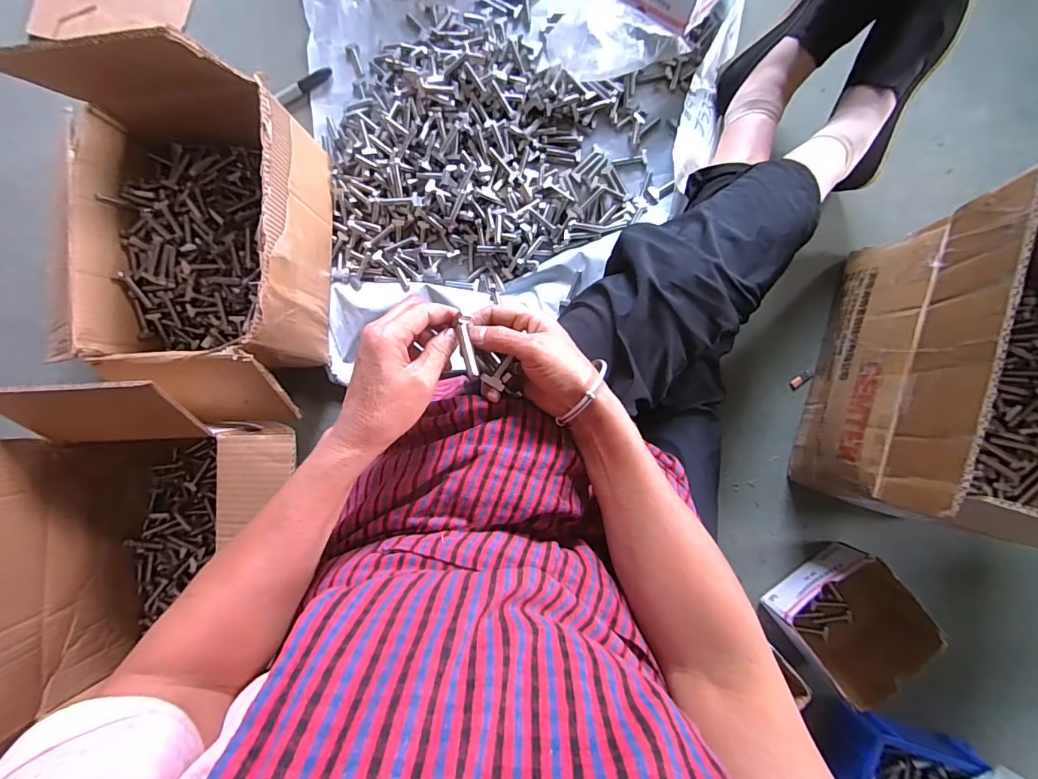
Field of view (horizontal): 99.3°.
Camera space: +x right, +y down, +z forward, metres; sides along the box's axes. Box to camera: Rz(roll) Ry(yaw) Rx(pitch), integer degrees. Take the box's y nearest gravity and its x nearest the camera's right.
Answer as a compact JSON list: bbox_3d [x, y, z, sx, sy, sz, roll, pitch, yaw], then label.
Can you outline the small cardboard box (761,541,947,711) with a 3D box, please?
[{"bbox_3d":[0.446,0.312,0.600,0.142,0.091,0.152,-39,86,2],"label":"small cardboard box"}]

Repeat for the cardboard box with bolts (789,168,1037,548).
[{"bbox_3d":[0.537,-0.027,0.507,0.242,0.274,0.373,14,85,4],"label":"cardboard box with bolts"}]

